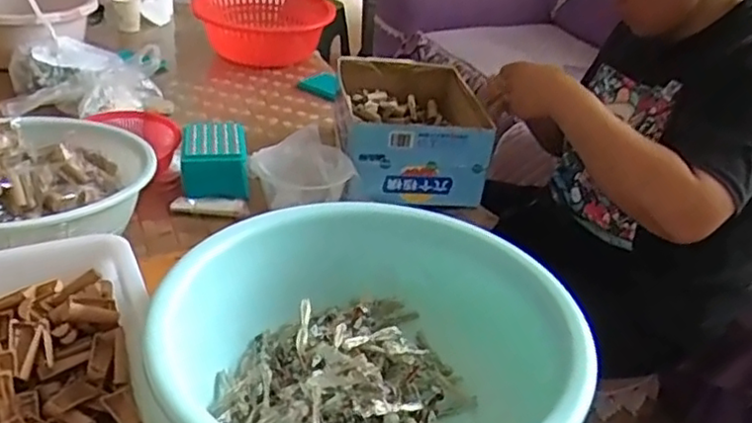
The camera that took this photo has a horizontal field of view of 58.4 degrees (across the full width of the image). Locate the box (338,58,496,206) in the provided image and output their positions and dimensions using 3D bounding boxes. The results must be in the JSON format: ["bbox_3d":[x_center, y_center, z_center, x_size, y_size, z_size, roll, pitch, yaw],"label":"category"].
[{"bbox_3d":[0.050,-0.145,1.150,0.219,0.123,0.313,1,30,-9],"label":"box"}]

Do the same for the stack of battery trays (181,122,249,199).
[{"bbox_3d":[-0.246,-0.076,1.024,0.096,0.065,0.116,-2,31,-15],"label":"stack of battery trays"}]

